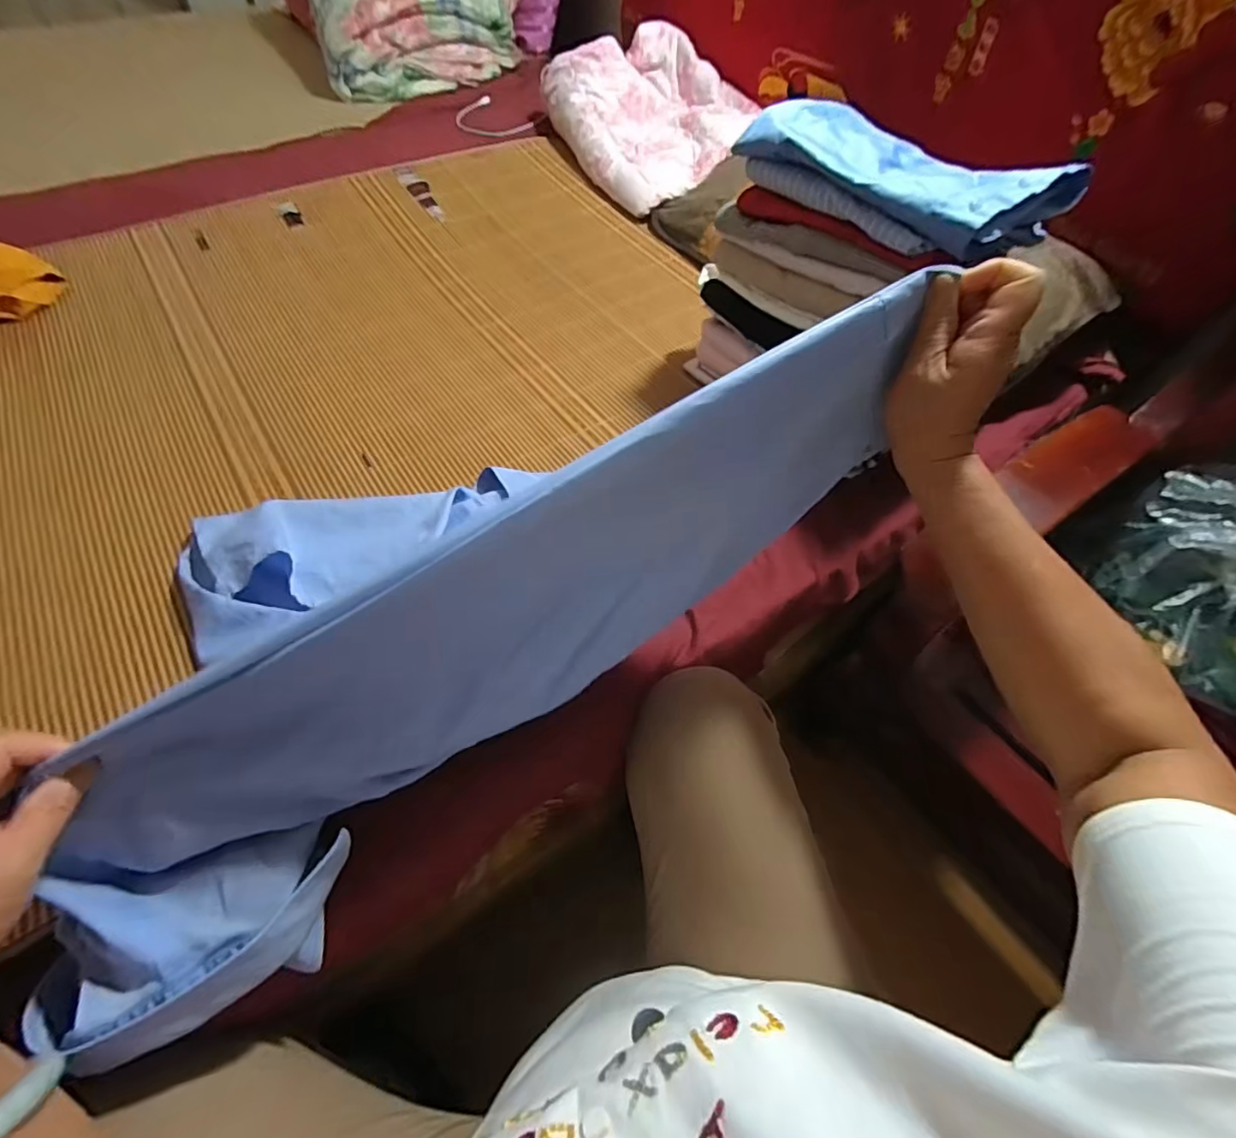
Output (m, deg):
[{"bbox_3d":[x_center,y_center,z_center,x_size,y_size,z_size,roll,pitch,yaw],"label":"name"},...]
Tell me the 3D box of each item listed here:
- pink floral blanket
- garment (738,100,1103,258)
[{"bbox_3d":[0.078,-0.844,1.039,0.317,0.158,0.408,-21,60,-17],"label":"pink floral blanket"},{"bbox_3d":[0.279,-0.397,0.543,0.180,0.037,0.275,-38,66,-25],"label":"garment"}]

